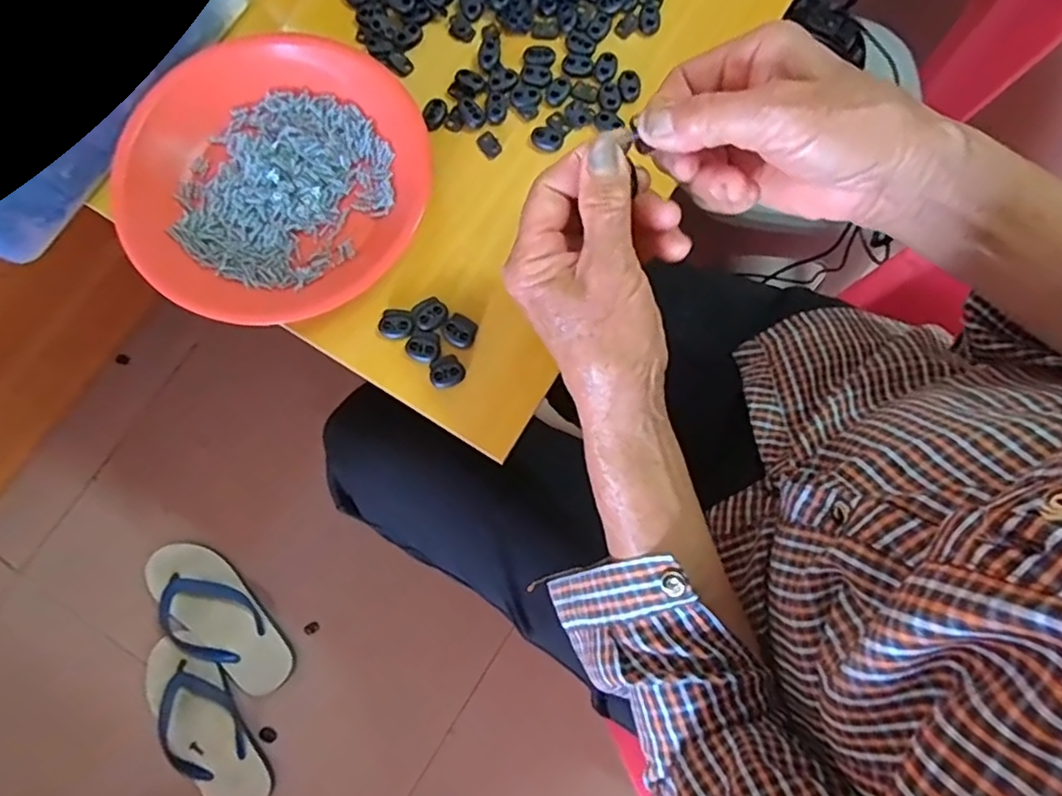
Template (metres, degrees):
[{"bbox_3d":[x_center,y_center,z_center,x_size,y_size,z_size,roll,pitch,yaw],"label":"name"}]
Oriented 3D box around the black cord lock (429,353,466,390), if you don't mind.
[{"bbox_3d":[-0.053,-0.017,0.395,0.021,0.004,0.020,-33,80,-7],"label":"black cord lock"}]

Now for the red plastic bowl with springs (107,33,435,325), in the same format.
[{"bbox_3d":[-0.164,-0.141,0.408,0.190,0.030,0.173,0,78,0],"label":"red plastic bowl with springs"}]

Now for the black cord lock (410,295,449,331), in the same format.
[{"bbox_3d":[-0.064,-0.055,0.403,0.021,0.004,0.020,-31,80,-6],"label":"black cord lock"}]

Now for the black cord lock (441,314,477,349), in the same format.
[{"bbox_3d":[-0.045,-0.043,0.401,0.021,0.004,0.020,38,81,7],"label":"black cord lock"}]

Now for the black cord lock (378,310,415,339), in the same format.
[{"bbox_3d":[-0.086,-0.048,0.403,0.022,0.004,0.019,0,78,0],"label":"black cord lock"}]

